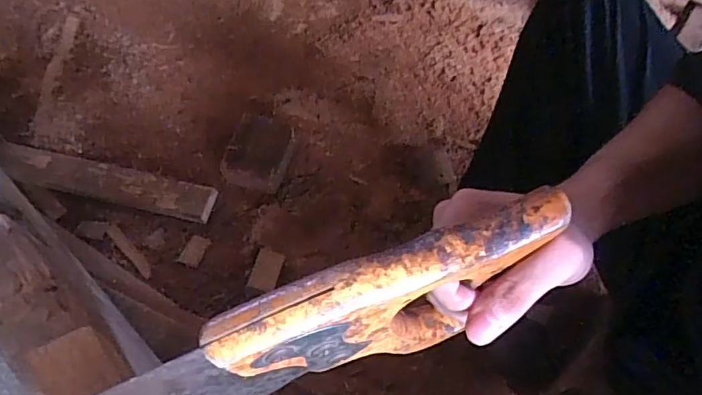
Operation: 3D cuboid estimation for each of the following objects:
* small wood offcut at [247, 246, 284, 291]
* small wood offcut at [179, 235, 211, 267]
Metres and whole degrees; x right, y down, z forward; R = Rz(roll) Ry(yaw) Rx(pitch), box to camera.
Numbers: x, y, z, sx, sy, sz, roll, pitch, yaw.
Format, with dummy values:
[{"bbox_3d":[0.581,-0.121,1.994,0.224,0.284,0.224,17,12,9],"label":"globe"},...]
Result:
[{"bbox_3d":[-0.124,0.106,0.772,0.039,0.009,0.062,12,60,9],"label":"small wood offcut"},{"bbox_3d":[-0.234,0.079,0.790,0.032,0.004,0.047,16,61,12],"label":"small wood offcut"}]

